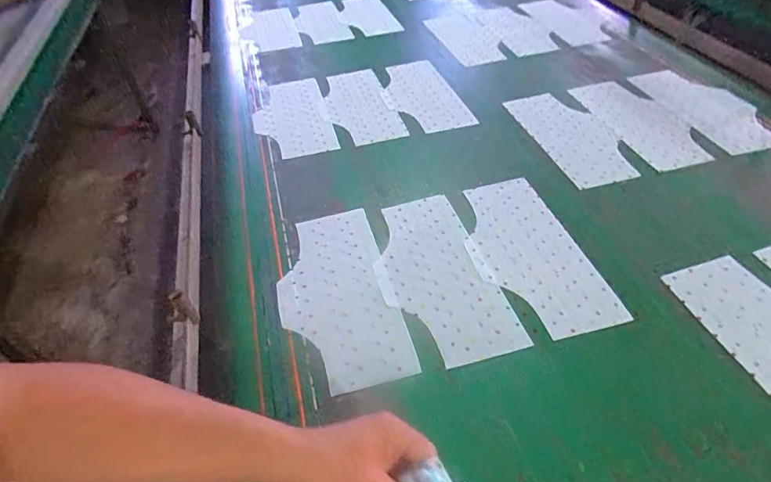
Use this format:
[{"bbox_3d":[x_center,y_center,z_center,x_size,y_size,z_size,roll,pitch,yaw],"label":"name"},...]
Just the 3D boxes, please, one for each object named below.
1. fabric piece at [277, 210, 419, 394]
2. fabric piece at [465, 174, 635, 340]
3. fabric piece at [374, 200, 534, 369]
[{"bbox_3d":[-0.076,0.074,0.692,0.163,0.006,0.327,-12,46,-9],"label":"fabric piece"},{"bbox_3d":[0.217,0.013,0.724,0.165,0.004,0.321,-12,46,-9],"label":"fabric piece"},{"bbox_3d":[0.072,0.047,0.705,0.162,0.008,0.320,-14,46,-8],"label":"fabric piece"}]

